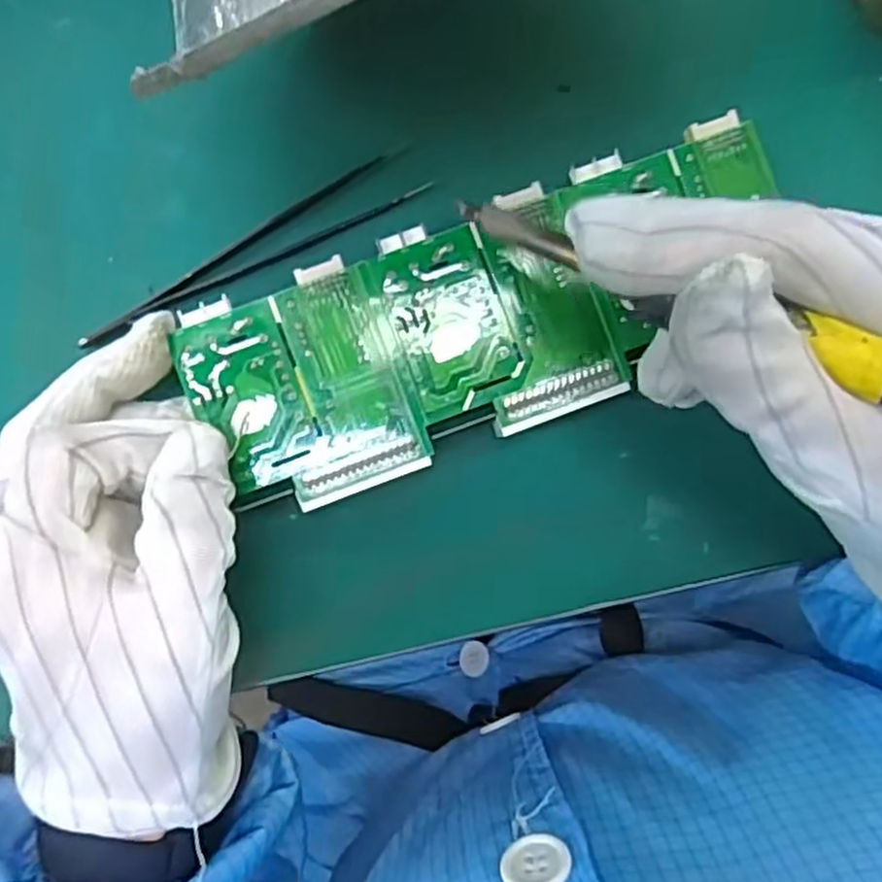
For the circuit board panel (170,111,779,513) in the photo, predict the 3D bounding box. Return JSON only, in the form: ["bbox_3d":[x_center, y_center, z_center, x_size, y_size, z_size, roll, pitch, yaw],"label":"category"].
[{"bbox_3d":[0.018,-0.043,0.254,0.198,0.015,0.077,-25,97,-2],"label":"circuit board panel"}]

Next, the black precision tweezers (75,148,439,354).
[{"bbox_3d":[-0.065,-0.067,0.260,0.126,0.014,0.017,-26,93,-2],"label":"black precision tweezers"}]

